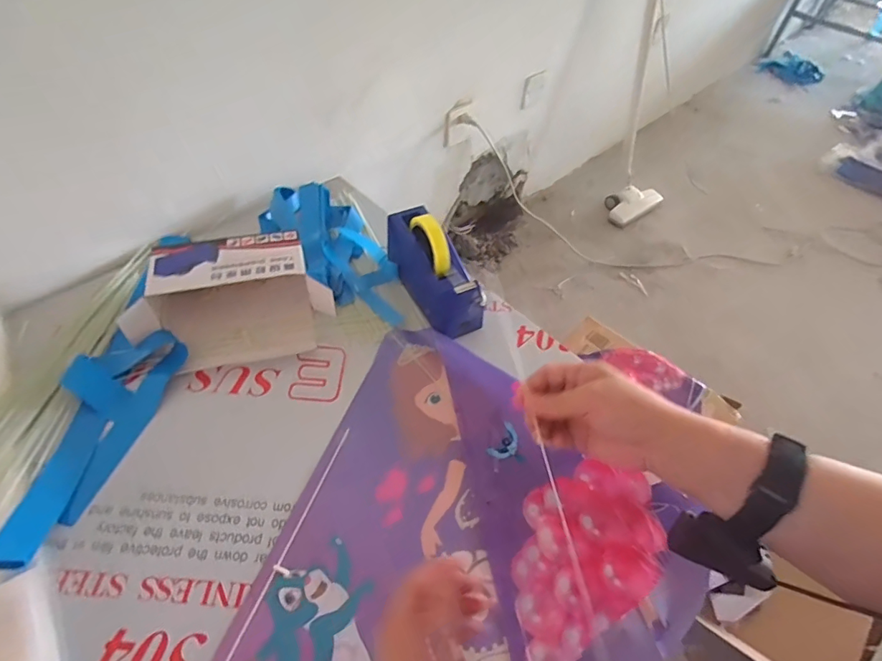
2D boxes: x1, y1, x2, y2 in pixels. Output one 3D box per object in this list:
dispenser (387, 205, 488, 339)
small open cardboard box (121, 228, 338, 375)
[{"bbox_3d":[-0.009,-0.093,0.724,0.067,0.118,0.211,-24,58,-22],"label":"dispenser"},{"bbox_3d":[-0.297,-0.050,0.701,0.267,0.073,0.195,-3,53,-7],"label":"small open cardboard box"}]

